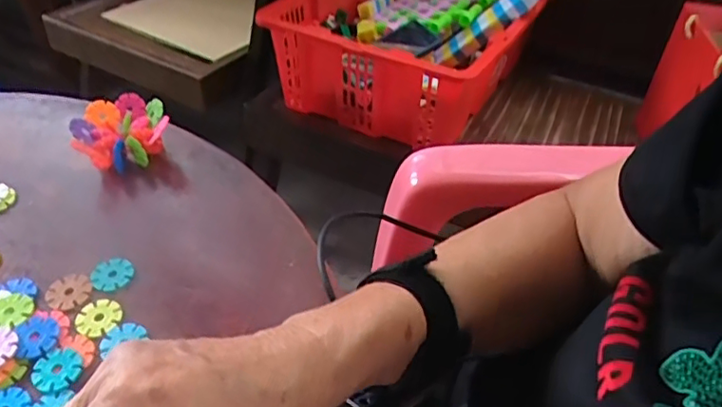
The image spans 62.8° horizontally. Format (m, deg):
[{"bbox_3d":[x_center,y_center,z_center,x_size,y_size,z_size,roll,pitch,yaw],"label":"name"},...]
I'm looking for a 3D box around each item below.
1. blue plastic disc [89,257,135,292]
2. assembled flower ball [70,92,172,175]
[{"bbox_3d":[-0.192,0.053,0.455,0.034,0.004,0.031,0,44,0],"label":"blue plastic disc"},{"bbox_3d":[-0.224,-0.063,0.554,0.080,0.048,0.071,-18,47,-18],"label":"assembled flower ball"}]

